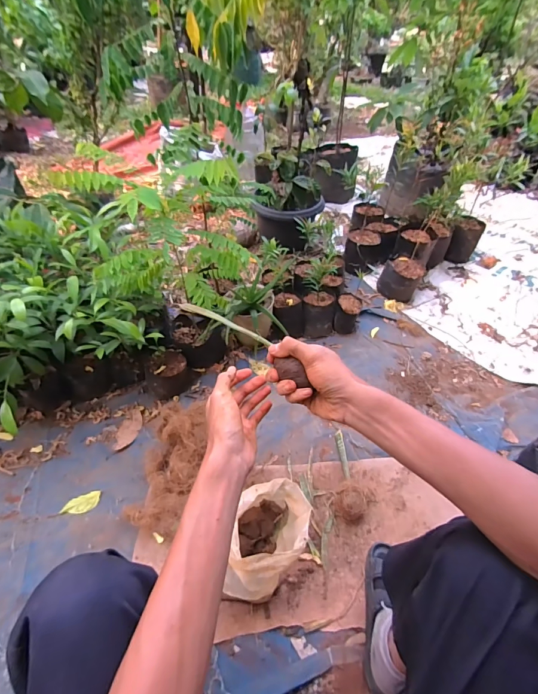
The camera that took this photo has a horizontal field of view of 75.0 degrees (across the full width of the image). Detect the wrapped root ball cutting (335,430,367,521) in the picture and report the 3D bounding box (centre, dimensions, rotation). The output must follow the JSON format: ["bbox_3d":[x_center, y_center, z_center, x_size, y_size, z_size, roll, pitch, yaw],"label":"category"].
[{"bbox_3d":[0.209,0.349,0.975,0.073,0.077,0.260,2,34,-2],"label":"wrapped root ball cutting"}]

